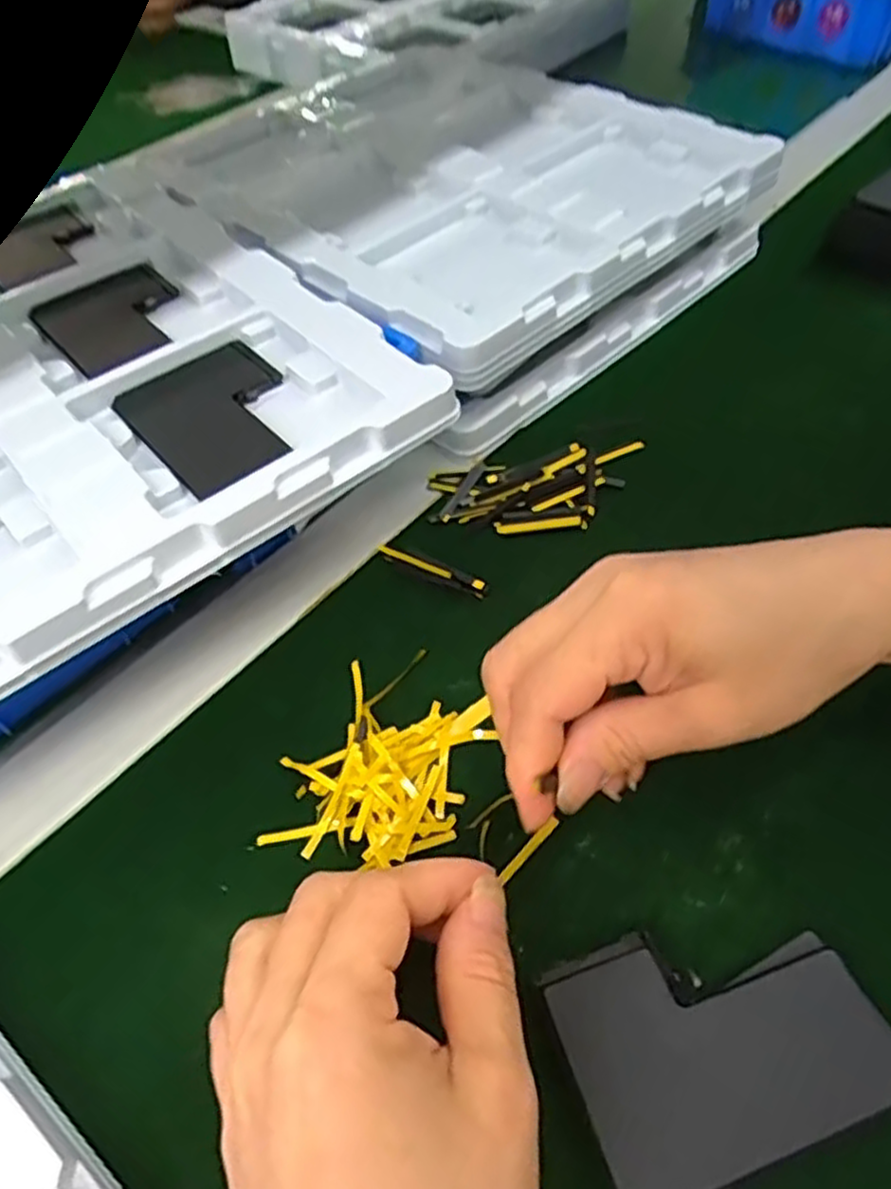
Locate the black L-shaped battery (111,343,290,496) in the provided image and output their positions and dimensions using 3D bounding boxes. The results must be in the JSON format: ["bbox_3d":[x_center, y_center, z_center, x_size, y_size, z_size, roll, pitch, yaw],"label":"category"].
[{"bbox_3d":[-0.097,-0.077,0.321,0.064,0.007,0.088,-34,58,-20],"label":"black L-shaped battery"}]

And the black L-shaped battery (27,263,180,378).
[{"bbox_3d":[-0.163,-0.138,0.375,0.065,0.006,0.082,-36,58,-21],"label":"black L-shaped battery"}]

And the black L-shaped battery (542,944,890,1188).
[{"bbox_3d":[0.081,0.130,0.222,0.089,0.010,0.059,-18,53,-10],"label":"black L-shaped battery"}]

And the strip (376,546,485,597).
[{"bbox_3d":[-0.008,-0.012,0.344,0.057,0.005,0.009,24,58,20],"label":"strip"}]

